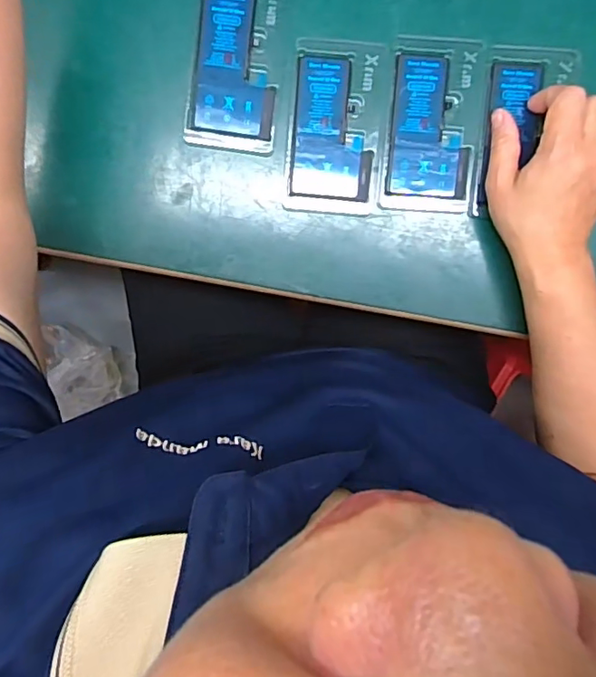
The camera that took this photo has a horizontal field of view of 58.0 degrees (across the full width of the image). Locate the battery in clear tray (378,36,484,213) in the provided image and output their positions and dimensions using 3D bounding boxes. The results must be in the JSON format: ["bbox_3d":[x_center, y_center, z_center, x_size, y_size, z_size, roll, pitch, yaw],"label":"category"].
[{"bbox_3d":[0.103,-0.165,0.417,0.068,0.004,0.126,3,99,-1],"label":"battery in clear tray"}]

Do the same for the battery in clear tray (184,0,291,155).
[{"bbox_3d":[-0.046,-0.211,0.411,0.069,0.009,0.127,7,99,-1],"label":"battery in clear tray"}]

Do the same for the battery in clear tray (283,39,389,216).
[{"bbox_3d":[0.029,-0.163,0.417,0.070,0.004,0.125,5,99,-1],"label":"battery in clear tray"}]

